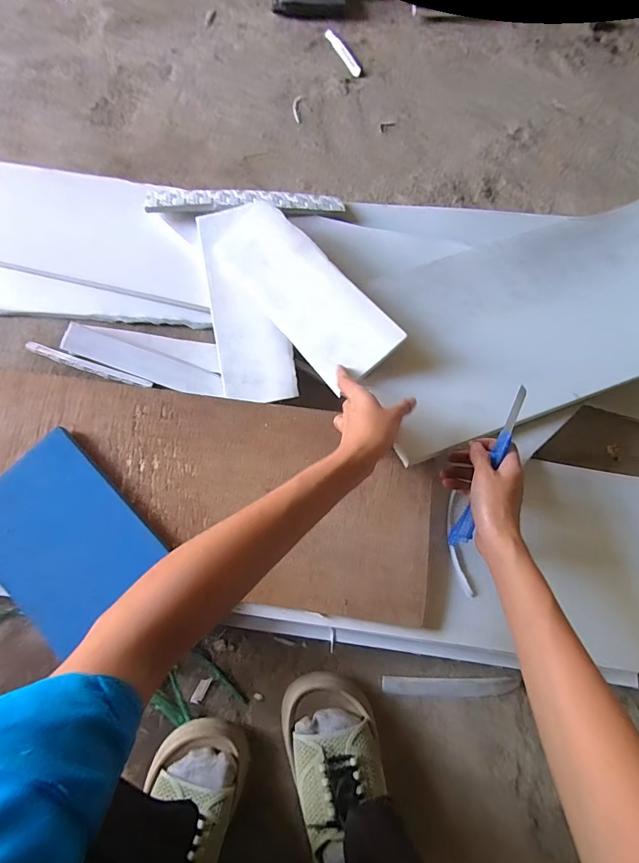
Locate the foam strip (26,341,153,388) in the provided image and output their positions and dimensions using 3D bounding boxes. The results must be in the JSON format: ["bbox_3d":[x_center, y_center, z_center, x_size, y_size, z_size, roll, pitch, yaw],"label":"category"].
[{"bbox_3d":[-0.327,-0.093,0.581,0.184,0.009,0.016,18,78,4],"label":"foam strip"}]

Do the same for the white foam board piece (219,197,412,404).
[{"bbox_3d":[-0.026,-0.181,0.524,0.102,0.013,0.293,-41,73,5],"label":"white foam board piece"}]

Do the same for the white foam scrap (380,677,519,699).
[{"bbox_3d":[0.160,0.317,0.508,0.161,0.005,0.025,0,77,0],"label":"white foam scrap"}]

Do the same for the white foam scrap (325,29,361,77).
[{"bbox_3d":[0.042,-0.674,0.730,0.020,0.005,0.112,-29,79,-6],"label":"white foam scrap"}]

